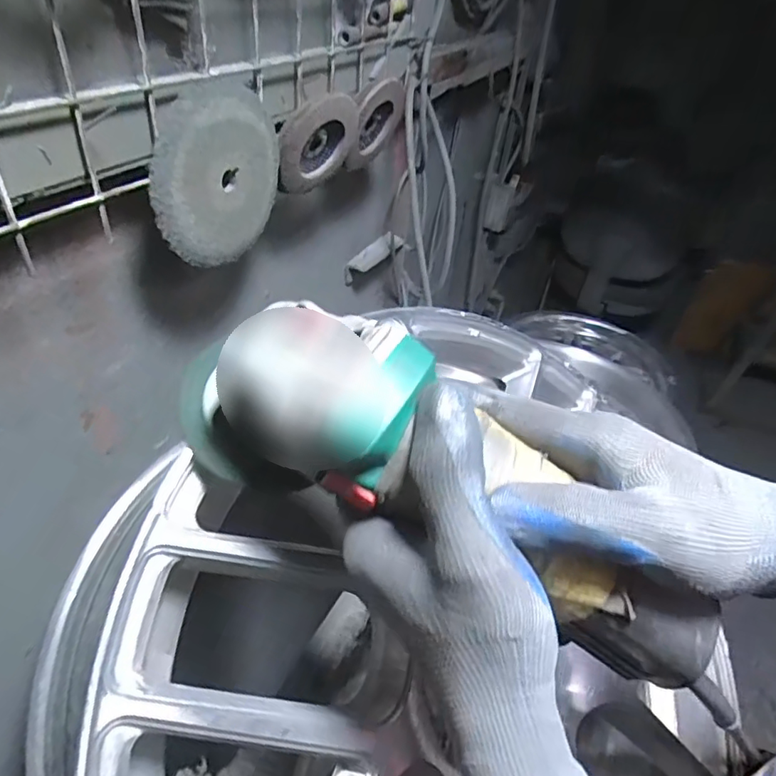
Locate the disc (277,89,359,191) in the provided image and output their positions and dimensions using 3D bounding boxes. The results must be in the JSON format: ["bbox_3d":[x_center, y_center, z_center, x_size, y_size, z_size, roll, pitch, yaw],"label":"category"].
[{"bbox_3d":[-0.063,-0.217,0.486,0.014,0.094,0.087,44,83,13],"label":"disc"}]

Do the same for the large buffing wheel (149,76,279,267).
[{"bbox_3d":[-0.124,-0.159,0.408,0.018,0.119,0.122,19,40,15],"label":"large buffing wheel"}]

